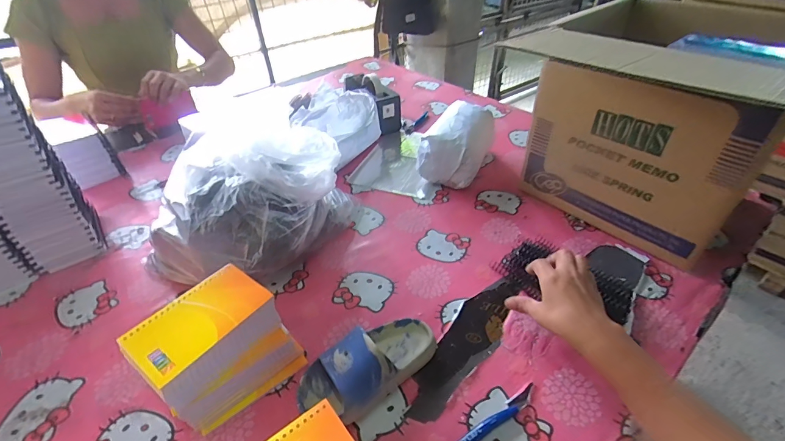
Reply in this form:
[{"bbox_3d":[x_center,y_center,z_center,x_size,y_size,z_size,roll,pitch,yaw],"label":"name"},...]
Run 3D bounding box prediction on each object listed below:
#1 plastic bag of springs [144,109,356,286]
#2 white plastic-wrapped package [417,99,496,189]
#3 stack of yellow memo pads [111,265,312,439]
[{"bbox_3d":[-0.209,-0.035,0.587,0.213,0.193,0.260,13,42,17],"label":"plastic bag of springs"},{"bbox_3d":[0.131,-0.151,0.770,0.113,0.107,0.174,16,43,20],"label":"white plastic-wrapped package"},{"bbox_3d":[-0.194,0.148,0.431,0.100,0.120,0.141,30,49,32],"label":"stack of yellow memo pads"}]

